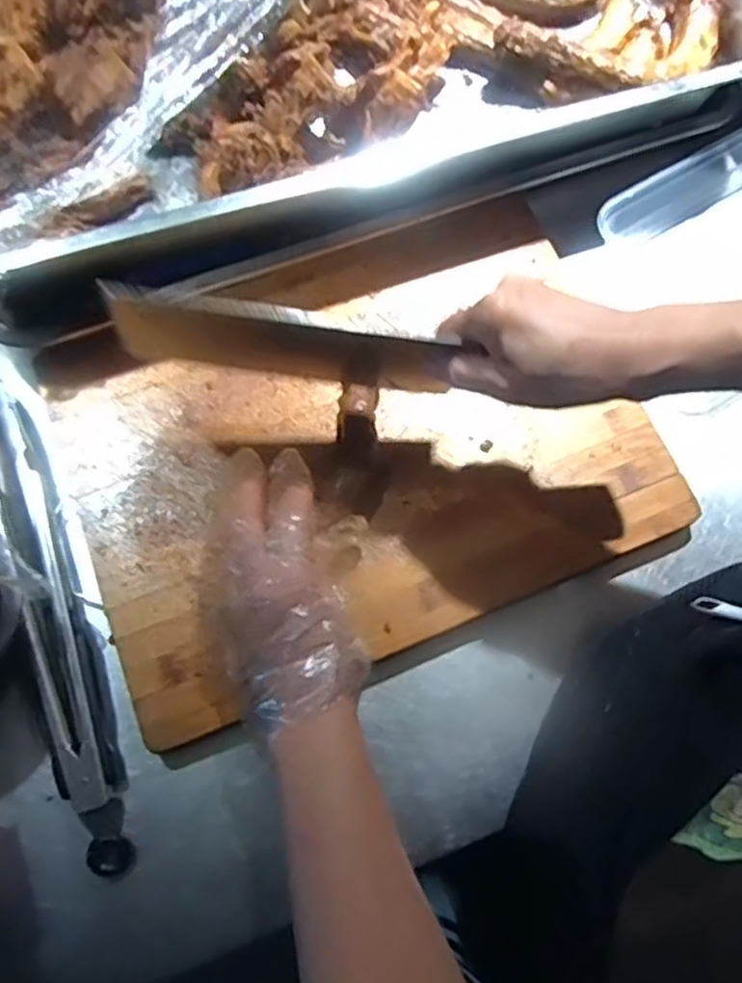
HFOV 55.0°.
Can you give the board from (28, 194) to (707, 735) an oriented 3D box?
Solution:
[{"bbox_3d":[-0.007,-0.036,0.468,0.368,0.034,0.269,-20,75,-8],"label":"board"}]

